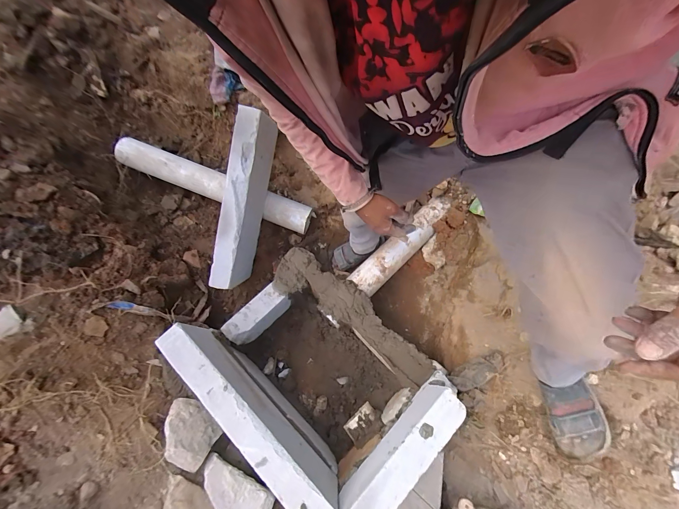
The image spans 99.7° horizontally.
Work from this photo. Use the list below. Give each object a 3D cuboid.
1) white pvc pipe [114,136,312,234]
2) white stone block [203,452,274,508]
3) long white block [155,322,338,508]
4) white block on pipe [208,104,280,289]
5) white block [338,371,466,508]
[{"bbox_3d":[-0.533,-0.299,1.195,0.861,0.098,0.129,20,71,7],"label":"white pvc pipe"},{"bbox_3d":[-0.269,0.606,0.707,0.198,0.052,0.114,32,73,12],"label":"white stone block"},{"bbox_3d":[-0.246,0.445,0.808,0.603,0.243,0.083,42,75,14],"label":"long white block"},{"bbox_3d":[-0.341,-0.186,1.036,0.074,0.212,0.588,16,103,6],"label":"white block on pipe"},{"bbox_3d":[0.161,0.498,0.728,0.085,0.151,0.435,42,75,14],"label":"white block"}]

